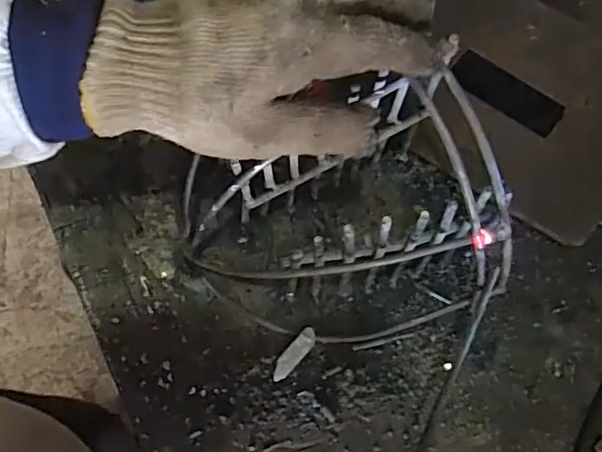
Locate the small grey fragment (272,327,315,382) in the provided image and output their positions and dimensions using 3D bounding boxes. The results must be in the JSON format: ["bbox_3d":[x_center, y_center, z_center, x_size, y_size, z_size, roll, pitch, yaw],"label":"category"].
[{"bbox_3d":[-0.005,0.085,0.382,0.012,0.009,0.039,40,71,15],"label":"small grey fragment"}]

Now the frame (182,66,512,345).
[{"bbox_3d":[0.038,-0.001,0.362,0.206,0.117,0.141,-24,69,-11],"label":"frame"}]

